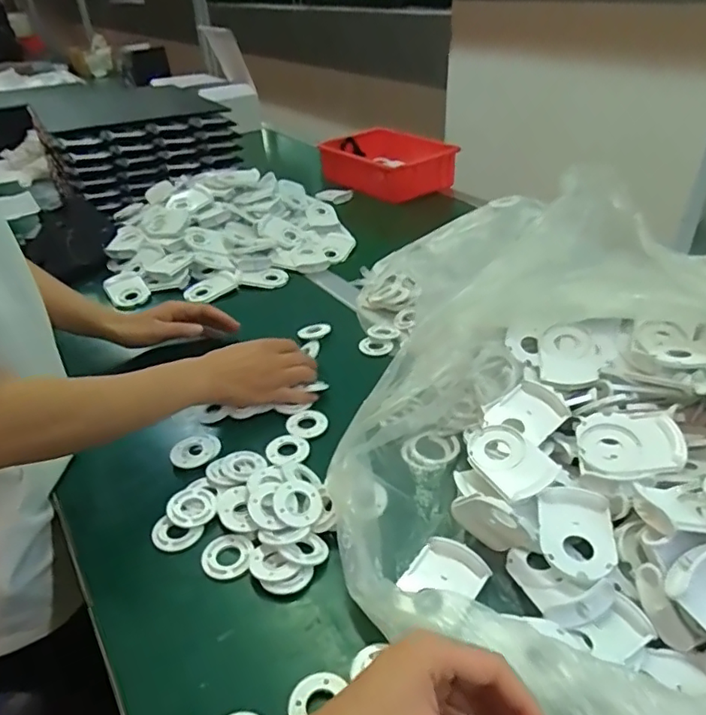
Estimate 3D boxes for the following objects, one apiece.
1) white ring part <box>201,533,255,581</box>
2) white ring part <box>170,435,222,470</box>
[{"bbox_3d":[-0.110,0.172,0.495,0.043,0.004,0.044,-2,34,1],"label":"white ring part"},{"bbox_3d":[-0.167,0.099,0.603,0.051,0.010,0.041,-9,35,-10],"label":"white ring part"}]

